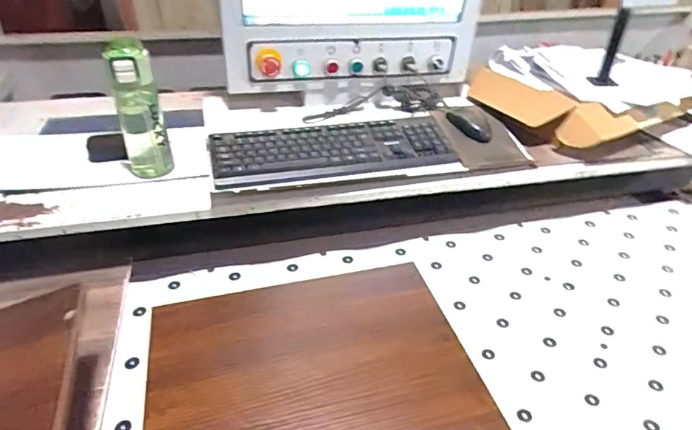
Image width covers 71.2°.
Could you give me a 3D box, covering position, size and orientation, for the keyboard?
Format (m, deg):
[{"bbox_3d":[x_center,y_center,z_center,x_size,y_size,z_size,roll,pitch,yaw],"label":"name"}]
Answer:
[{"bbox_3d":[-0.026,-0.124,0.881,0.423,0.046,0.148,-7,36,-11],"label":"keyboard"}]

